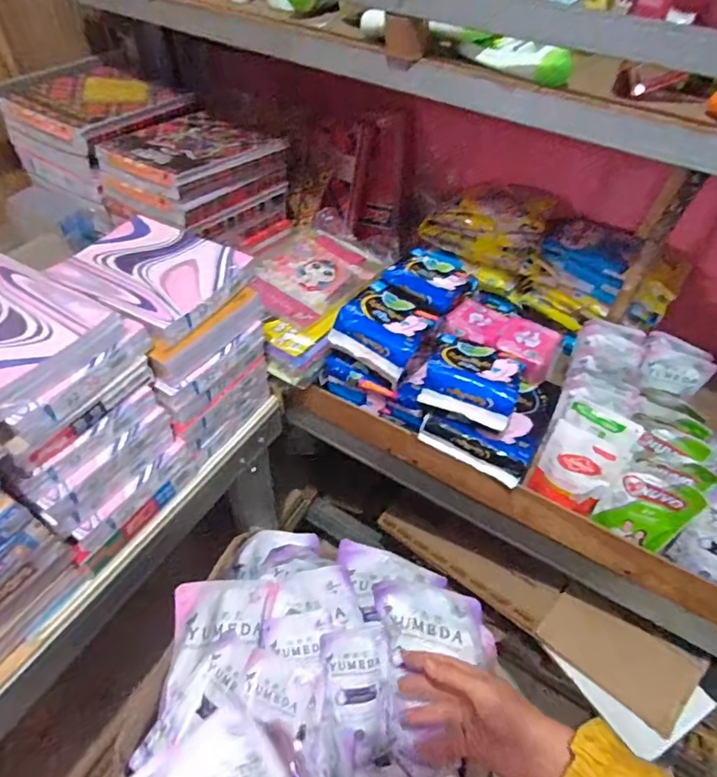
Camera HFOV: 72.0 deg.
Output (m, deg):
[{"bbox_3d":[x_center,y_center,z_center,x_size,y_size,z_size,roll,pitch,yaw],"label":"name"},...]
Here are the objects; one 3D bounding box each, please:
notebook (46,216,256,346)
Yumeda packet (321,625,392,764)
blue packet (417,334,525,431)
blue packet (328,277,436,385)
[{"bbox_3d":[-0.262,-0.149,0.622,0.215,0.026,0.170,26,50,16],"label":"notebook"},{"bbox_3d":[0.003,0.367,0.593,0.077,0.026,0.141,-4,75,-17],"label":"Yumeda packet"},{"bbox_3d":[0.159,-0.019,0.667,0.118,0.055,0.123,23,49,14],"label":"blue packet"},{"bbox_3d":[0.044,-0.093,0.723,0.121,0.049,0.131,31,52,20],"label":"blue packet"}]

